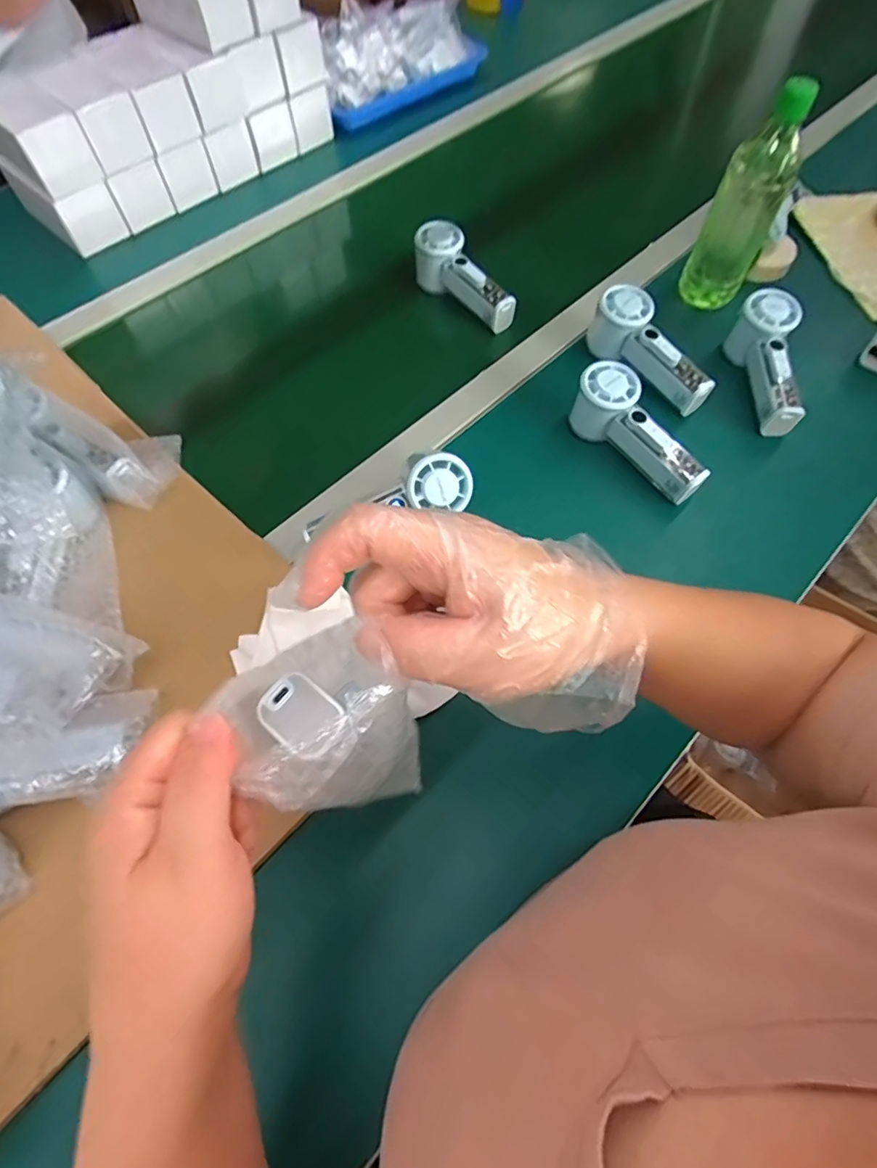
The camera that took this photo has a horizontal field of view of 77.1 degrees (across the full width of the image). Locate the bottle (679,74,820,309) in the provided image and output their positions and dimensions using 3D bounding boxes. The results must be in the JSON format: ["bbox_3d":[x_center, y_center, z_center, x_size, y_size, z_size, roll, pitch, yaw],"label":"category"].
[{"bbox_3d":[0.340,-0.421,0.601,0.070,0.199,0.074,27,66,15],"label":"bottle"}]

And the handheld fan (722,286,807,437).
[{"bbox_3d":[0.353,-0.230,0.587,0.053,0.056,0.159,0,75,1],"label":"handheld fan"}]

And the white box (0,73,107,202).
[{"bbox_3d":[-0.495,-0.547,0.676,0.082,0.067,0.144,-41,69,-18],"label":"white box"}]

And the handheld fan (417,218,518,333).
[{"bbox_3d":[0.030,-0.361,0.652,0.044,0.062,0.151,-32,66,-14],"label":"handheld fan"}]

